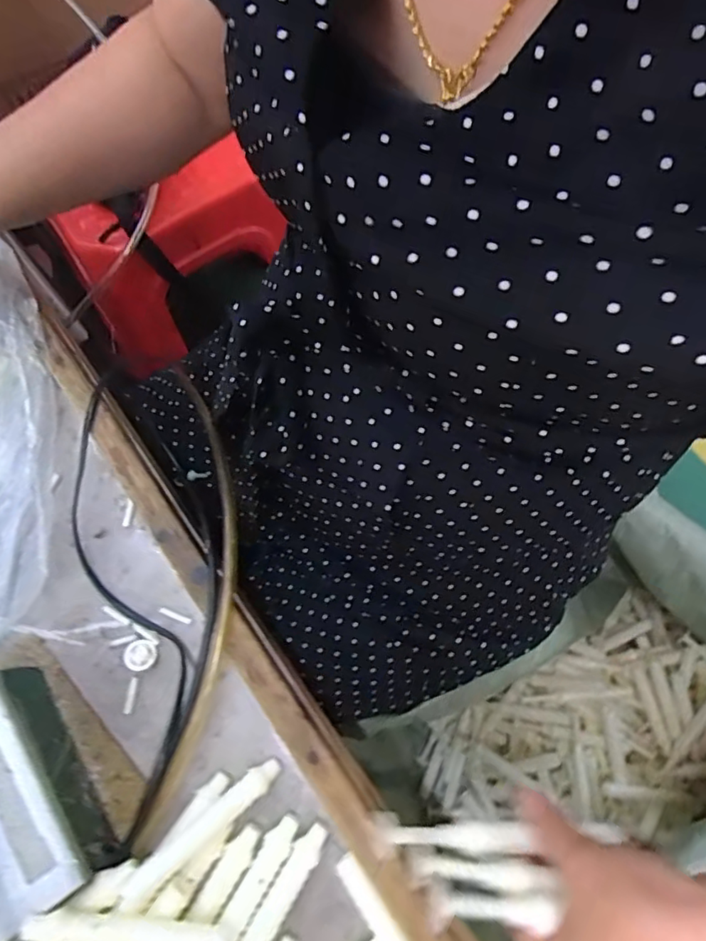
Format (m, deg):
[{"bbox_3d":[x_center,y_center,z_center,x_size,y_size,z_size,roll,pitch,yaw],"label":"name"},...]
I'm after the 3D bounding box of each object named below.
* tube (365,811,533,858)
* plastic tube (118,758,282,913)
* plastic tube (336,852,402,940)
[{"bbox_3d":[0.046,0.179,0.269,0.078,0.009,0.015,5,70,-5],"label":"tube"},{"bbox_3d":[-0.080,0.194,0.298,0.096,0.010,0.015,-33,71,-29],"label":"plastic tube"},{"bbox_3d":[0.022,0.246,0.283,0.013,0.008,0.093,-34,73,-10],"label":"plastic tube"}]

